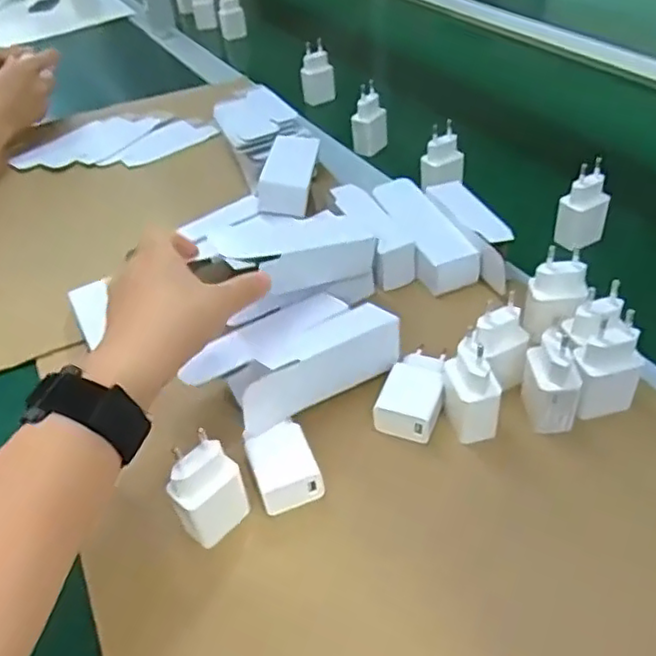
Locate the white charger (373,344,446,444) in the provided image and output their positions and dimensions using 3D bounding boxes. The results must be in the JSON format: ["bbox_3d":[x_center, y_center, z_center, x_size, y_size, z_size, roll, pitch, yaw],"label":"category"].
[{"bbox_3d":[0.063,0.046,0.456,0.040,0.032,0.072,11,46,20],"label":"white charger"}]

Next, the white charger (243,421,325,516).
[{"bbox_3d":[-0.029,0.088,0.415,0.039,0.022,0.056,-19,44,-12],"label":"white charger"}]

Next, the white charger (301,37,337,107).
[{"bbox_3d":[-0.014,-0.350,0.890,0.044,0.074,0.035,-8,42,1],"label":"white charger"}]

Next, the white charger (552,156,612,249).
[{"bbox_3d":[0.233,-0.110,0.588,0.040,0.070,0.026,-24,45,-16],"label":"white charger"}]

